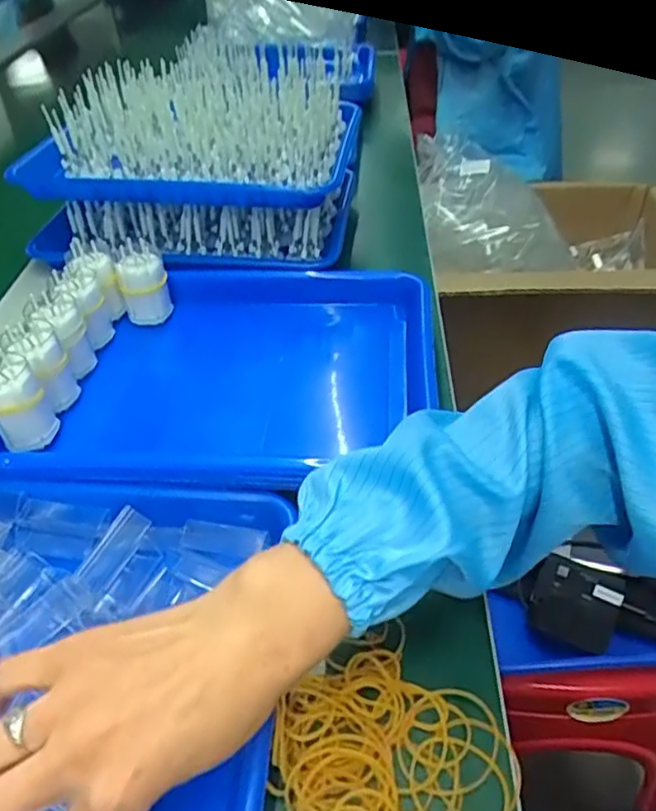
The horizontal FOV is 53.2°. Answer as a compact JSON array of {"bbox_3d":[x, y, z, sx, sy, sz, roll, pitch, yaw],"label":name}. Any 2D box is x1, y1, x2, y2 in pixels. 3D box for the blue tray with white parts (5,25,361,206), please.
[{"bbox_3d":[-0.127,-0.304,0.695,0.307,0.082,0.264,6,42,10],"label":"blue tray with white parts"}]

